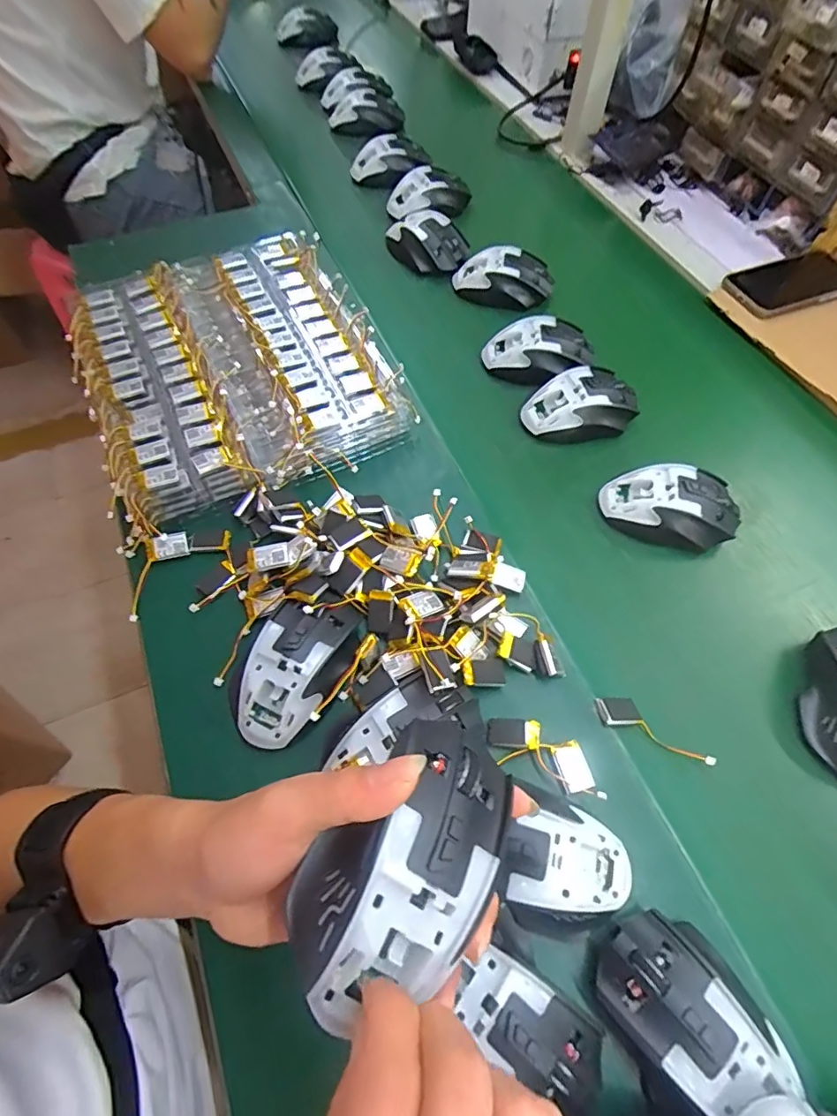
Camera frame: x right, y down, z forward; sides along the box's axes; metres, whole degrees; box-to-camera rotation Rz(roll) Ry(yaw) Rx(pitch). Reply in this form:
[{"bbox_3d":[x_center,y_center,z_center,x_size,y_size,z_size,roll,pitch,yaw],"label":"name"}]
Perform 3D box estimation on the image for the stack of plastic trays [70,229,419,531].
[{"bbox_3d":[-0.185,-0.196,0.517,0.264,0.045,0.315,-26,63,-14],"label":"stack of plastic trays"}]

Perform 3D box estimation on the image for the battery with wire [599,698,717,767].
[{"bbox_3d":[0.168,0.121,0.373,0.084,0.015,0.024,19,62,11],"label":"battery with wire"}]

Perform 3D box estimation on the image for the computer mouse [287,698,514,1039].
[{"bbox_3d":[-0.002,0.119,0.208,0.064,0.038,0.118,35,66,19],"label":"computer mouse"}]

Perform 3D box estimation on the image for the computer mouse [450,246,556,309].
[{"bbox_3d":[0.101,-0.329,0.613,0.109,0.042,0.067,-9,60,-5],"label":"computer mouse"}]

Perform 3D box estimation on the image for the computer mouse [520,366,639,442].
[{"bbox_3d":[0.163,-0.151,0.513,0.118,0.036,0.067,-9,60,-5],"label":"computer mouse"}]

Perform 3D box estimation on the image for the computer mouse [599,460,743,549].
[{"bbox_3d":[0.222,-0.049,0.457,0.111,0.033,0.061,5,60,3],"label":"computer mouse"}]

